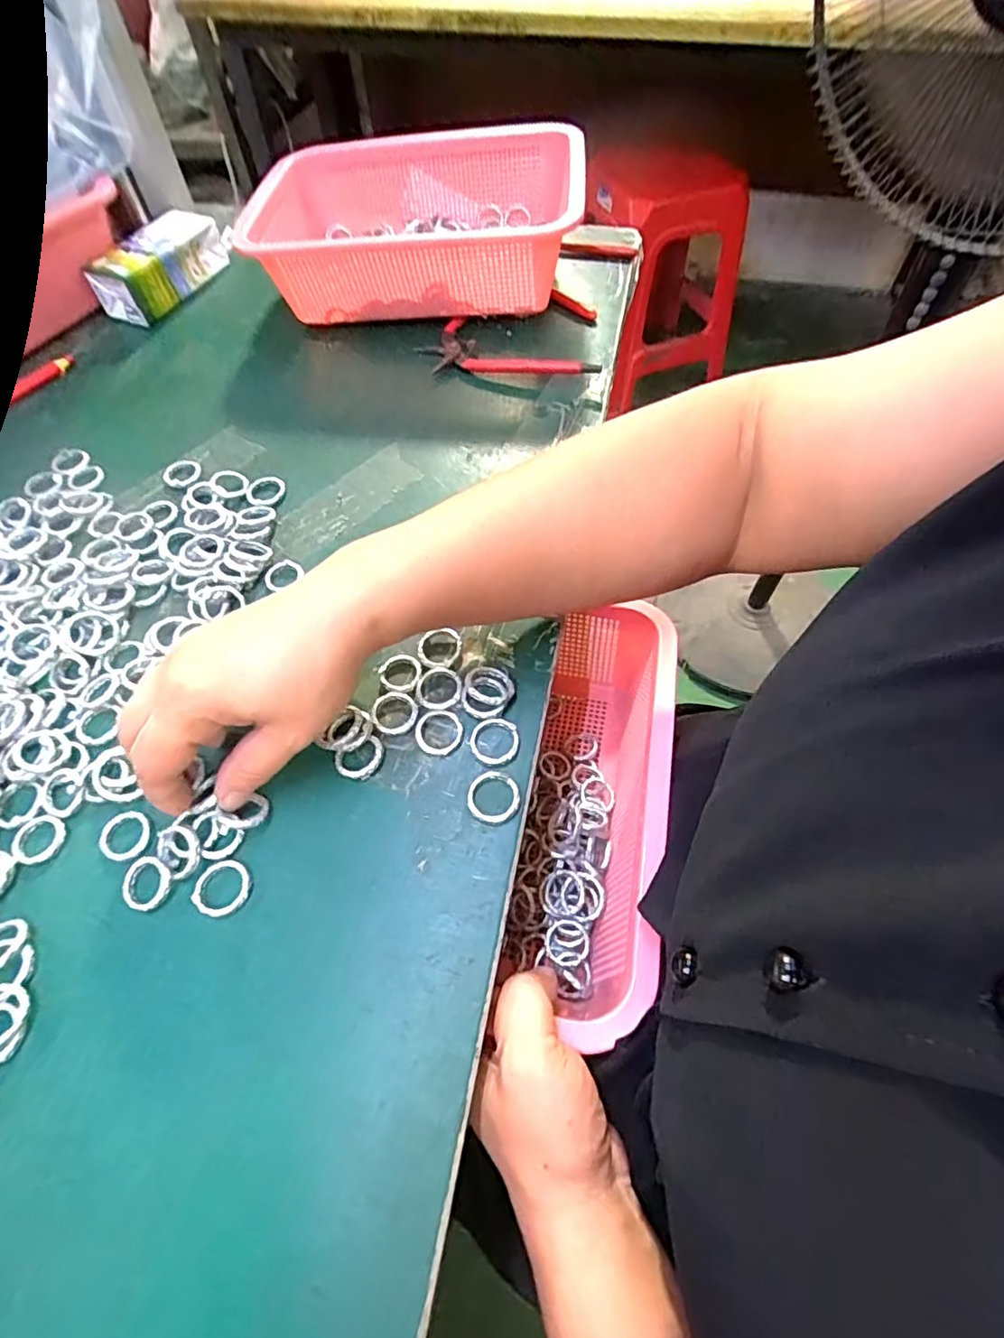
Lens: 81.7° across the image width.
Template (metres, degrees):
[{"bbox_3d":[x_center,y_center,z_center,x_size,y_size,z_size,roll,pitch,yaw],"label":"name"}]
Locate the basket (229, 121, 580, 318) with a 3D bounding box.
[{"bbox_3d":[-0.071,-0.371,0.499,0.264,0.084,0.196,5,59,5],"label":"basket"}]

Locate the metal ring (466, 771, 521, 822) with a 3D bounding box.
[{"bbox_3d":[-0.004,0.061,0.278,0.025,0.005,0.024,-1,59,2],"label":"metal ring"}]

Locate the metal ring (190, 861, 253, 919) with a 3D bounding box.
[{"bbox_3d":[-0.125,0.098,0.260,0.023,0.004,0.024,-1,59,2],"label":"metal ring"}]

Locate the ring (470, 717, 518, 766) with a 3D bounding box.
[{"bbox_3d":[-0.004,0.036,0.291,0.024,0.004,0.025,-1,59,2],"label":"ring"}]

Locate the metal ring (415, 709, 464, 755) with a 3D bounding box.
[{"bbox_3d":[-0.032,0.032,0.295,0.023,0.006,0.023,-1,59,2],"label":"metal ring"}]

